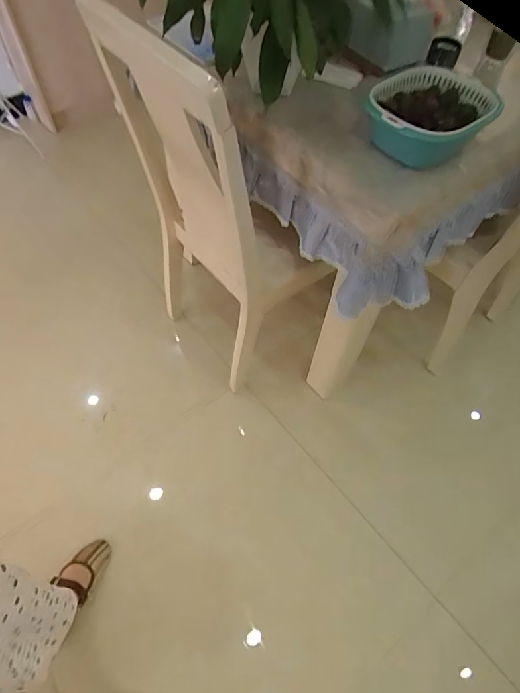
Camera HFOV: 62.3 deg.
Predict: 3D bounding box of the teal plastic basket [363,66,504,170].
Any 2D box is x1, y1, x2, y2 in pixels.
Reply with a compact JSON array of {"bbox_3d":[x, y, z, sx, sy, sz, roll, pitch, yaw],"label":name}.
[{"bbox_3d":[0.312,-0.417,0.803,0.197,0.097,0.249,36,62,19],"label":"teal plastic basket"}]

